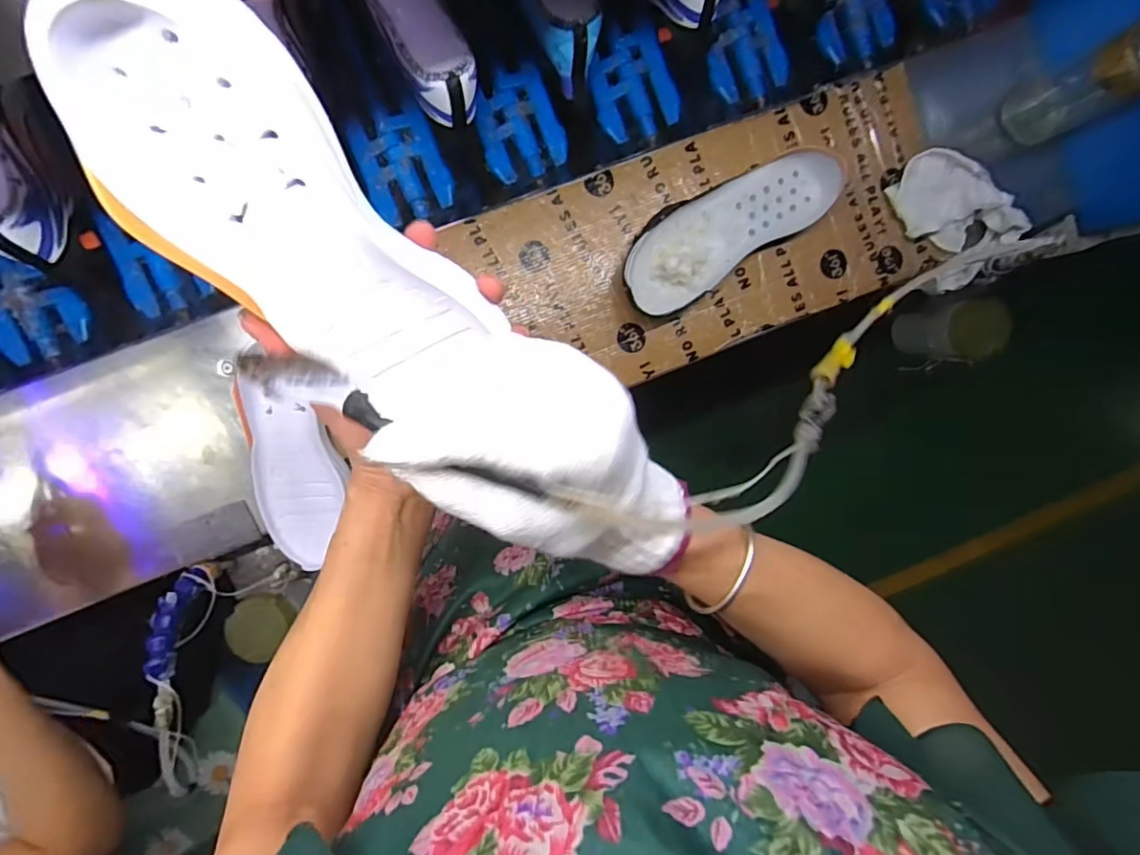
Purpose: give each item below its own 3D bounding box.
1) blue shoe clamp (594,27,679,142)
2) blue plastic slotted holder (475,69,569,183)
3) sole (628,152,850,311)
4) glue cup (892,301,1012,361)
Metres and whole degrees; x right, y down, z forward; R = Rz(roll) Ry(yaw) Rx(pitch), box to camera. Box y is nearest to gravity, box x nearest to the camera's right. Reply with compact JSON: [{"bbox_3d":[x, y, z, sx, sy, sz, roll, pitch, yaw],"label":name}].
[{"bbox_3d":[0.069,-0.378,0.597,0.089,0.015,0.102,-27,98,1],"label":"blue shoe clamp"},{"bbox_3d":[-0.054,-0.336,0.596,0.088,0.017,0.106,-9,98,-1],"label":"blue plastic slotted holder"},{"bbox_3d":[0.168,-0.212,0.573,0.244,0.041,0.088,-34,98,2],"label":"sole"},{"bbox_3d":[0.518,-0.132,0.733,0.068,0.132,0.075,-4,98,-2],"label":"glue cup"}]

